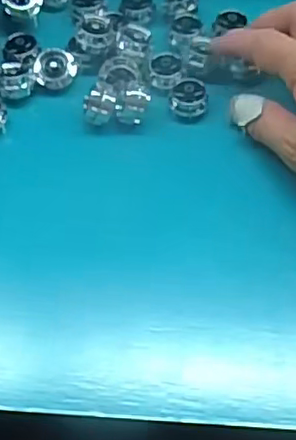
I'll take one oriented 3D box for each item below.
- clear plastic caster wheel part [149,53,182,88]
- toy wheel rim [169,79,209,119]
[{"bbox_3d":[0.011,-0.093,0.385,0.019,0.009,0.021,7,61,7],"label":"clear plastic caster wheel part"},{"bbox_3d":[0.025,-0.072,0.369,0.022,0.016,0.019,7,60,7],"label":"toy wheel rim"}]

